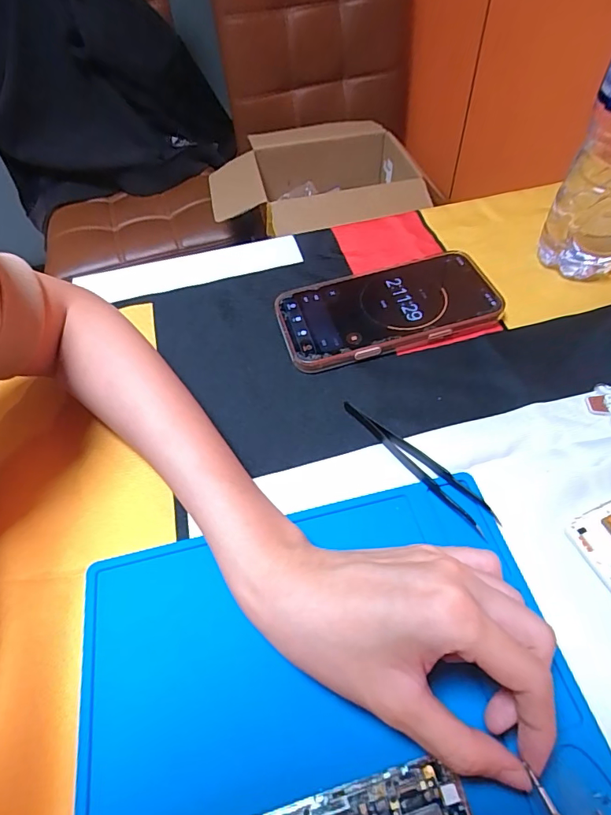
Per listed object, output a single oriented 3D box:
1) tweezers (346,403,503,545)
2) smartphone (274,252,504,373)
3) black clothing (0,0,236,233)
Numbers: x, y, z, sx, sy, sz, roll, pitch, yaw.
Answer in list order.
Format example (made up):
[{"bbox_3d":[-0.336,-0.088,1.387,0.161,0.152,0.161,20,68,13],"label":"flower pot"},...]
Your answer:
[{"bbox_3d":[0.066,0.032,0.283,0.013,0.008,0.114,-38,60,-21],"label":"tweezers"},{"bbox_3d":[0.062,-0.077,0.359,0.162,0.016,0.082,-15,55,-7],"label":"smartphone"},{"bbox_3d":[-0.456,-0.714,0.986,0.494,0.441,0.232,-6,54,0],"label":"black clothing"}]

